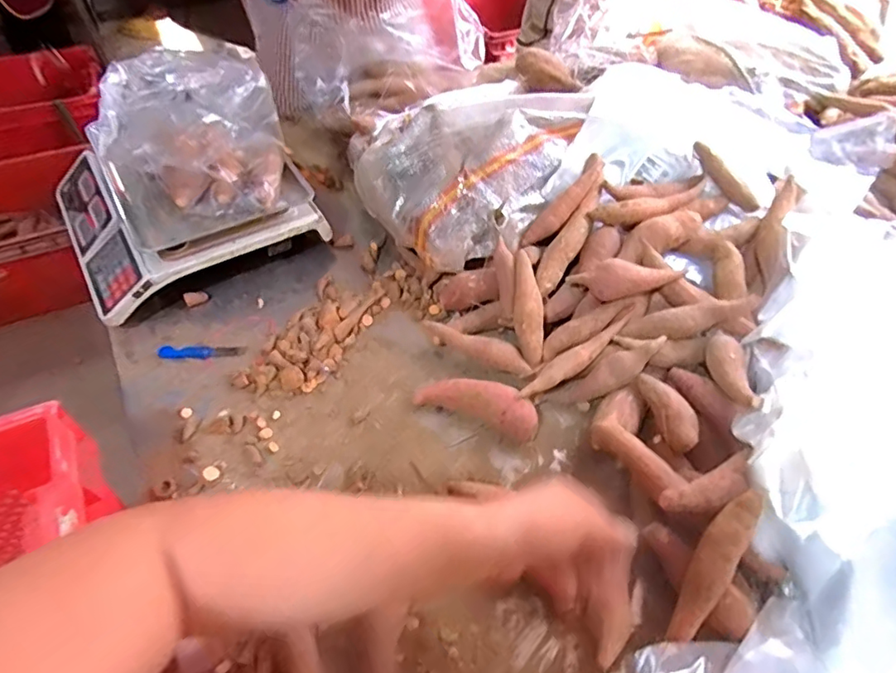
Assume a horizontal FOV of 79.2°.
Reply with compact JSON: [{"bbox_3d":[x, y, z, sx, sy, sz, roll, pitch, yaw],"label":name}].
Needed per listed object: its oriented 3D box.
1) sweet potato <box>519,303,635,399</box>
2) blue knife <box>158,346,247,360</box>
[{"bbox_3d":[0.164,0.020,0.669,0.190,0.030,0.029,-31,60,-24],"label":"sweet potato"},{"bbox_3d":[-0.326,0.021,0.720,0.114,0.011,0.019,2,53,-2],"label":"blue knife"}]

